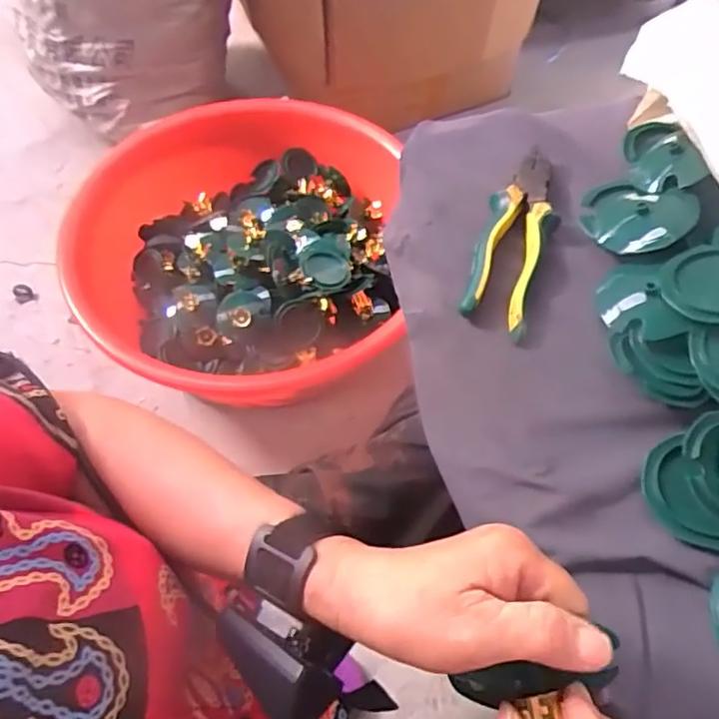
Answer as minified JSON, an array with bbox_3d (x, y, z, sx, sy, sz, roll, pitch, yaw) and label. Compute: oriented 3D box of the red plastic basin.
[{"bbox_3d":[-0.178,-0.190,0.993,0.571,0.161,0.530,0,60,0],"label":"red plastic basin"}]

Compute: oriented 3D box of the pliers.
[{"bbox_3d":[0.131,-0.103,0.497,0.055,0.021,0.177,20,62,11],"label":"pliers"}]

